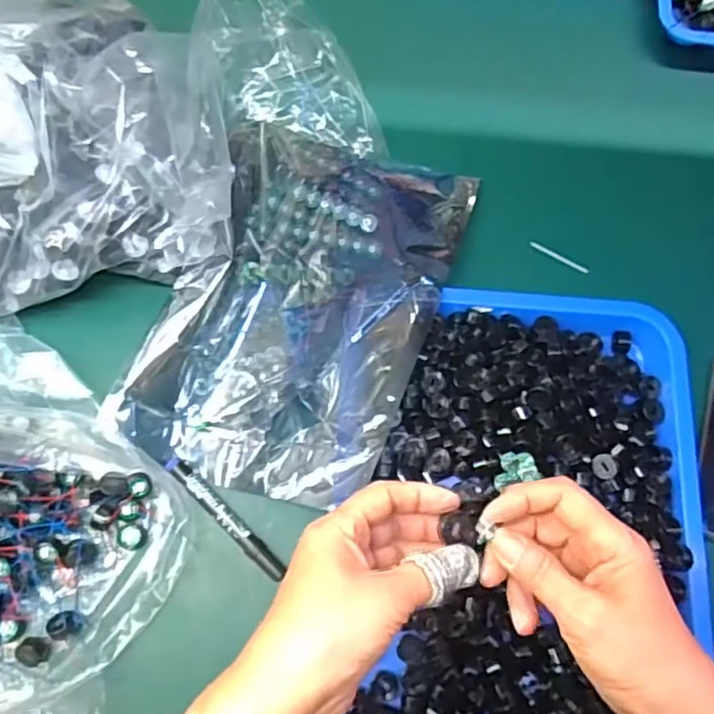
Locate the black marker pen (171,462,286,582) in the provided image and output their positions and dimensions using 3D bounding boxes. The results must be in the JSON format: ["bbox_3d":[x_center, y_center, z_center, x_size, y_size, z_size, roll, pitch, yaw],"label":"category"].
[{"bbox_3d":[-0.106,0.133,0.522,0.126,0.008,0.014,43,77,10],"label":"black marker pen"}]

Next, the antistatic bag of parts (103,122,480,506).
[{"bbox_3d":[-0.044,-0.057,0.548,0.220,0.053,0.344,20,74,4],"label":"antistatic bag of parts"}]

